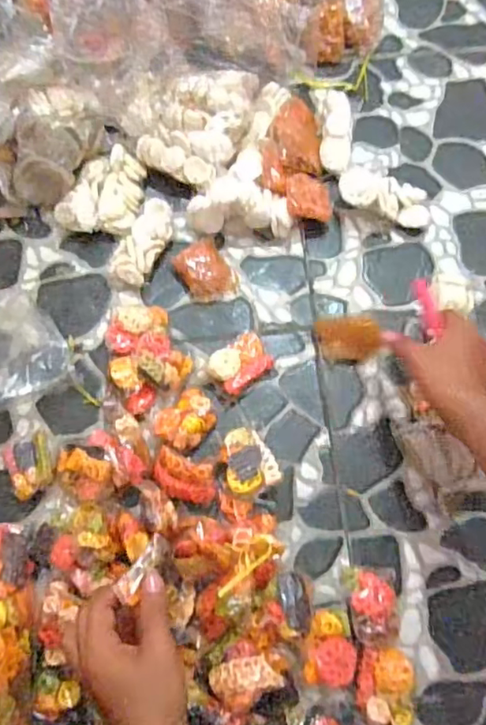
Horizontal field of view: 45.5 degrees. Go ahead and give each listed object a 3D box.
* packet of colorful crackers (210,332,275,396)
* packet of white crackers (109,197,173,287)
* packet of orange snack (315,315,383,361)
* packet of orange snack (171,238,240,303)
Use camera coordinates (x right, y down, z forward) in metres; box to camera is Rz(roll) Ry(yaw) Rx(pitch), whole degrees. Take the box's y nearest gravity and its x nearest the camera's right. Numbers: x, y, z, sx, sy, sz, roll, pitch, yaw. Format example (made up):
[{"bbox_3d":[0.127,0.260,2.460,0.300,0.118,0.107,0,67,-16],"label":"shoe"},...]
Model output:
[{"bbox_3d":[-0.002,0.001,0.665,0.069,0.021,0.051,-38,77,-13],"label":"packet of colorful crackers"},{"bbox_3d":[-0.118,-0.143,0.701,0.047,0.034,0.109,28,73,7],"label":"packet of white crackers"},{"bbox_3d":[0.124,-0.029,0.680,0.071,0.019,0.051,-4,72,-3],"label":"packet of orange snack"},{"bbox_3d":[-0.043,-0.107,0.696,0.060,0.025,0.075,-29,75,-11],"label":"packet of orange snack"}]

